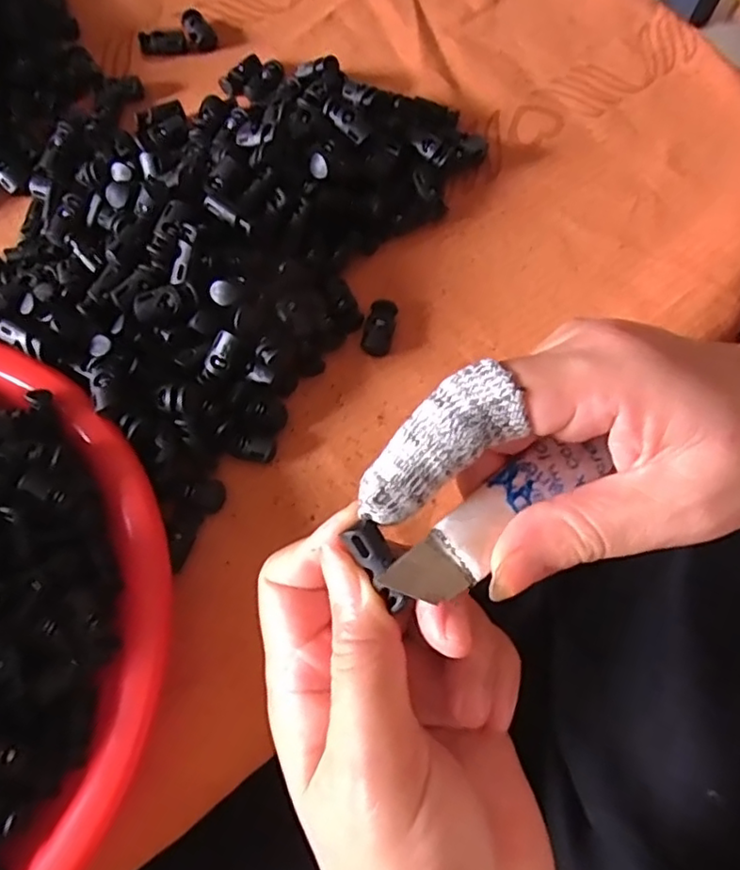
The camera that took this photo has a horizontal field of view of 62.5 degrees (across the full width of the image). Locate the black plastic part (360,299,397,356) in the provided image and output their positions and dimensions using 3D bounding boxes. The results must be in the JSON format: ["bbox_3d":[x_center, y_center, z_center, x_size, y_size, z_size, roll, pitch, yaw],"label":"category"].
[{"bbox_3d":[0.005,-0.053,0.298,0.014,0.008,0.028,10,69,2],"label":"black plastic part"}]

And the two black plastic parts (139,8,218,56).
[{"bbox_3d":[-0.116,-0.243,0.369,0.044,0.010,0.027,-7,70,-4],"label":"two black plastic parts"}]

